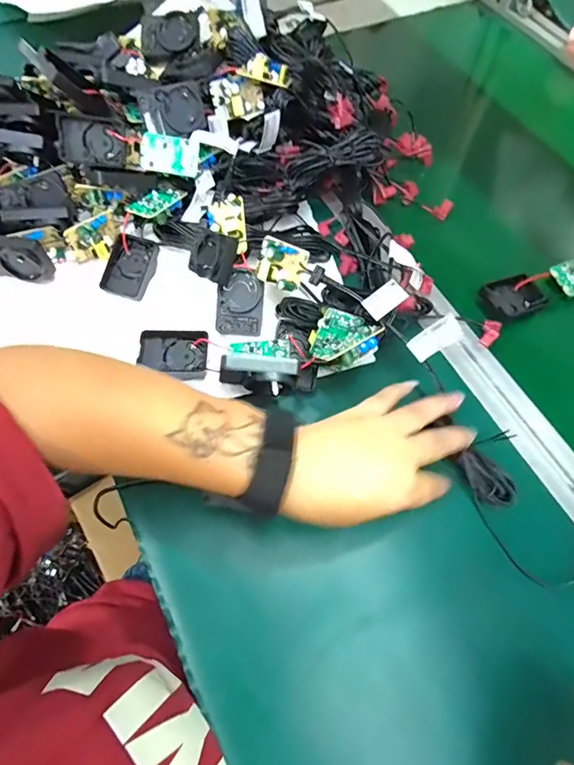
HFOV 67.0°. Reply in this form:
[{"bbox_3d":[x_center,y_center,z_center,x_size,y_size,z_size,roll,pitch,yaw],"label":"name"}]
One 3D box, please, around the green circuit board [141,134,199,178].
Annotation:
[{"bbox_3d":[-0.112,-0.217,0.415,0.053,0.010,0.033,8,99,-8],"label":"green circuit board"}]

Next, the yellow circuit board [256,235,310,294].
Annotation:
[{"bbox_3d":[-0.005,-0.097,0.355,0.039,0.035,0.019,27,19,15],"label":"yellow circuit board"}]

